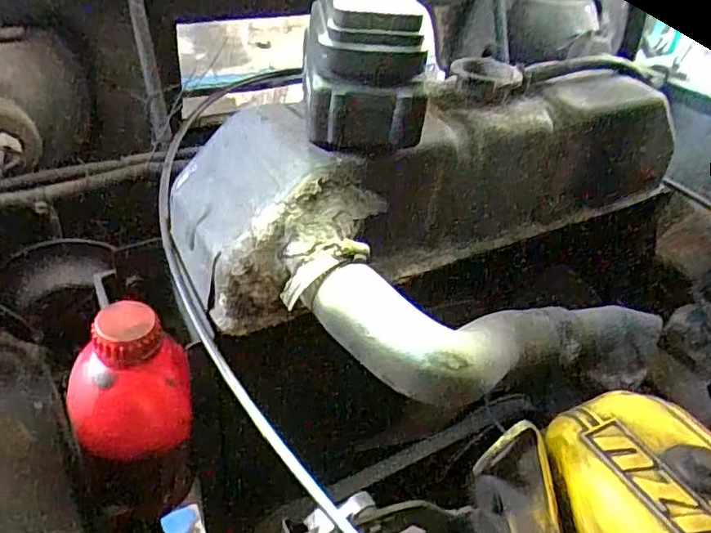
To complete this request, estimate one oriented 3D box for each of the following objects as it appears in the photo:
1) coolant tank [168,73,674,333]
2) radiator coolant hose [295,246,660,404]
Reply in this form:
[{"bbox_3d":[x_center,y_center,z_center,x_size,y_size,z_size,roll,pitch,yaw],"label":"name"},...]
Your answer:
[{"bbox_3d":[0.061,-0.071,0.498,0.394,0.122,0.127,-16,40,-23],"label":"coolant tank"},{"bbox_3d":[0.117,0.054,0.443,0.333,0.065,0.090,12,30,-31],"label":"radiator coolant hose"}]

